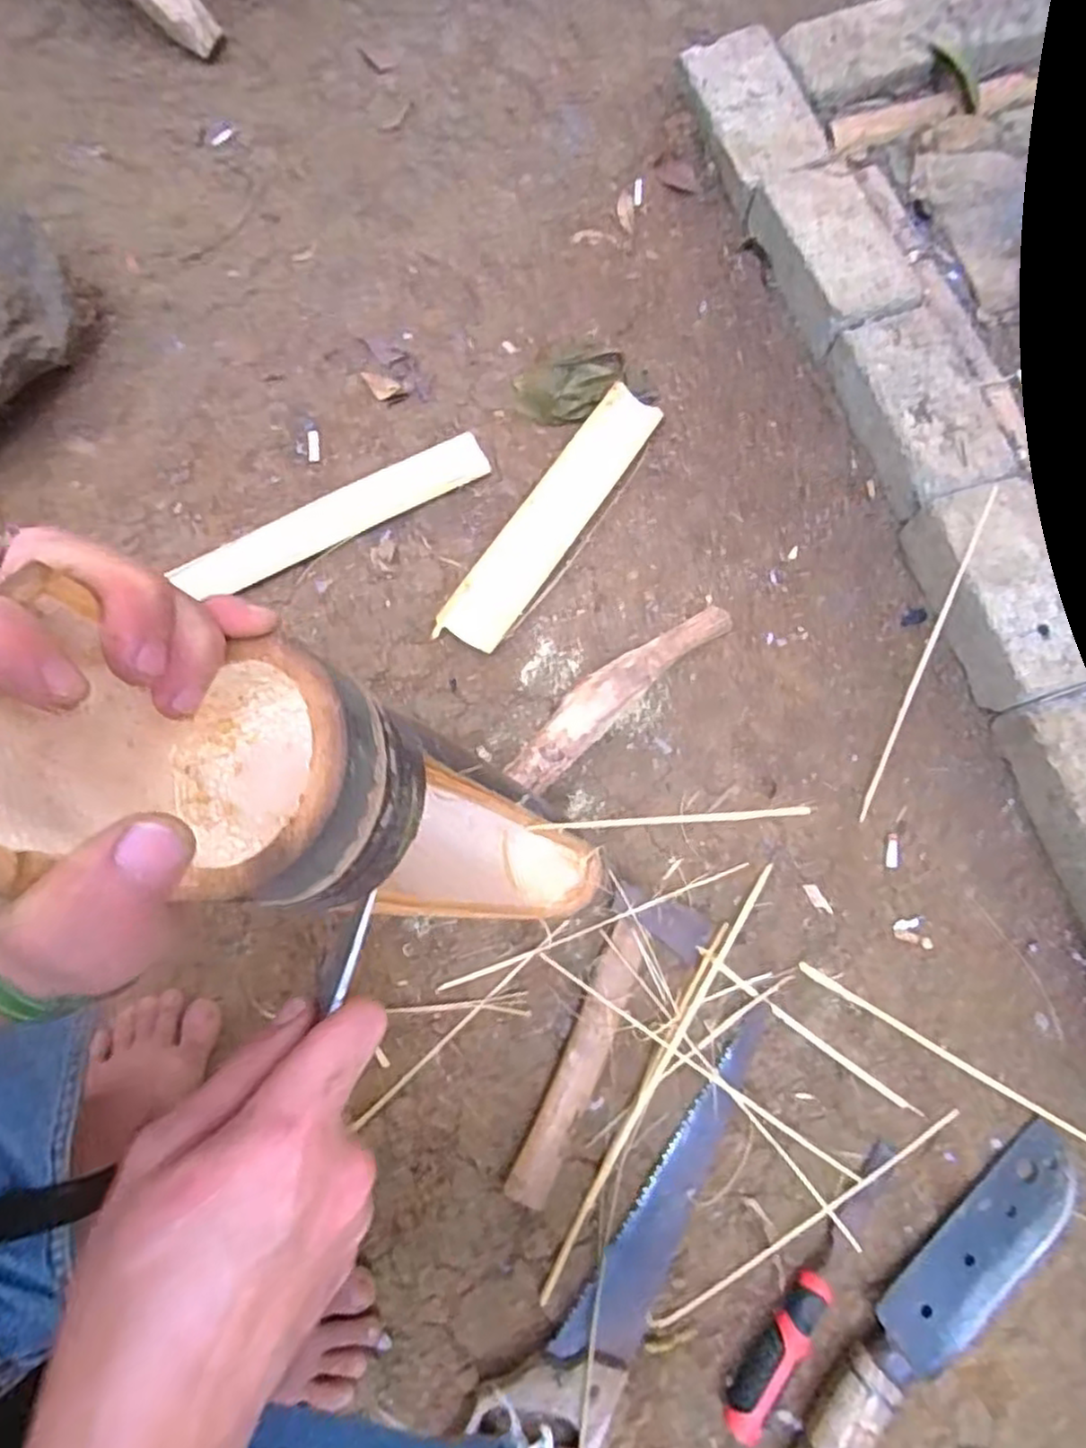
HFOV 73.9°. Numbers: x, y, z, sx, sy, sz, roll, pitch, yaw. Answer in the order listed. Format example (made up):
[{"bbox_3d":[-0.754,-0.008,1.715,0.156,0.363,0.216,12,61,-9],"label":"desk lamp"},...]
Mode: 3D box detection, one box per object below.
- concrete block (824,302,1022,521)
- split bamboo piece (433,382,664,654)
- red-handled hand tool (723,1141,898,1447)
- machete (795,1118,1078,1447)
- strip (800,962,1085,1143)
[{"bbox_3d":[0.394,-0.320,0.759,0.130,0.075,0.209,-17,74,-2],"label":"concrete block"},{"bbox_3d":[0.010,-0.219,0.757,0.068,0.019,0.331,33,76,7],"label":"split bamboo piece"},{"bbox_3d":[0.218,0.443,0.571,0.026,0.032,0.235,37,79,12],"label":"red-handled hand tool"},{"bbox_3d":[0.311,0.473,0.563,0.087,0.045,0.360,42,80,13],"label":"machete"},{"bbox_3d":[0.379,0.303,0.623,0.339,0.008,0.010,30,76,7],"label":"strip"}]

